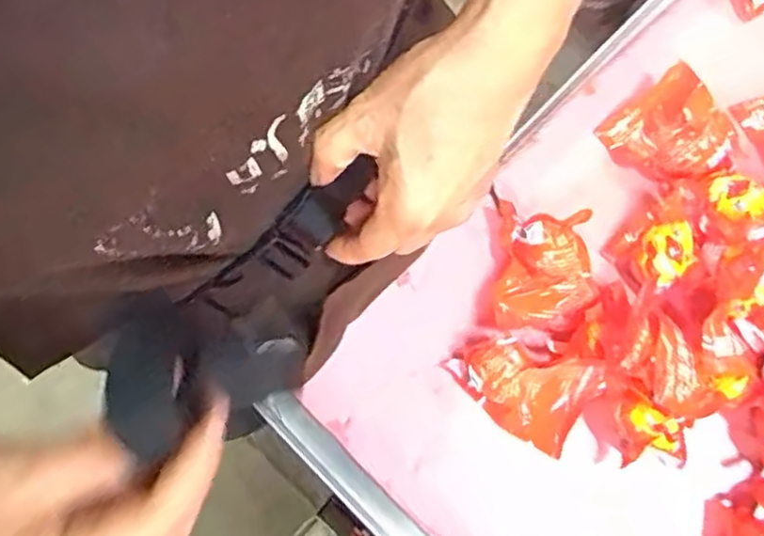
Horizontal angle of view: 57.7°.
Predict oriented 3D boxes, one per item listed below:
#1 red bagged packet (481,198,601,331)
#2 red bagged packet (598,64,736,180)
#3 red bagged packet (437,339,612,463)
[{"bbox_3d":[0.140,0.004,0.605,0.092,0.044,0.107,7,79,2],"label":"red bagged packet"},{"bbox_3d":[0.259,-0.120,0.624,0.088,0.039,0.096,-35,80,-6],"label":"red bagged packet"},{"bbox_3d":[0.116,0.095,0.579,0.111,0.039,0.078,31,80,7],"label":"red bagged packet"}]

